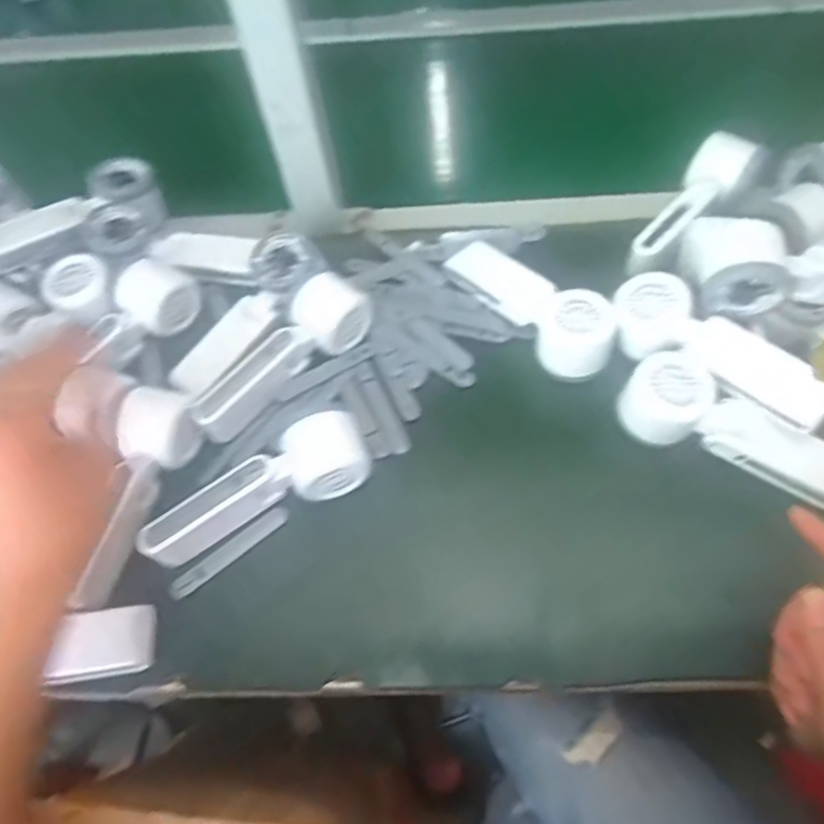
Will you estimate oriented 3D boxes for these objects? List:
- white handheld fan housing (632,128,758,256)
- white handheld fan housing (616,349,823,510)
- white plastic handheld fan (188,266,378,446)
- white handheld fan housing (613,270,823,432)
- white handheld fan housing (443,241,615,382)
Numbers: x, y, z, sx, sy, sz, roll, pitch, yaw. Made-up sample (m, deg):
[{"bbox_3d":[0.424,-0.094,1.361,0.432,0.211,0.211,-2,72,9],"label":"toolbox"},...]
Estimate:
[{"bbox_3d":[0.249,-0.182,0.566,0.054,0.046,0.160,35,68,21],"label":"white handheld fan housing"},{"bbox_3d":[0.236,0.015,0.462,0.170,0.046,0.062,29,66,18],"label":"white handheld fan housing"},{"bbox_3d":[-0.101,-0.043,0.504,0.056,0.043,0.163,36,68,21],"label":"white plastic handheld fan"},{"bbox_3d":[0.229,-0.043,0.481,0.166,0.049,0.047,39,69,22],"label":"white handheld fan housing"},{"bbox_3d":[0.099,-0.096,0.531,0.049,0.048,0.165,-33,64,-15],"label":"white handheld fan housing"}]

